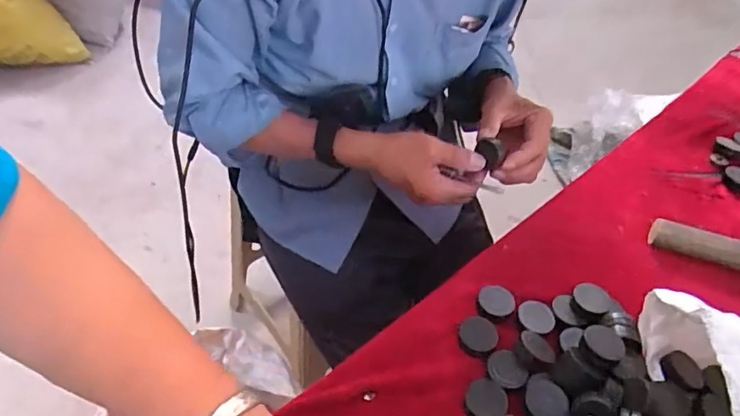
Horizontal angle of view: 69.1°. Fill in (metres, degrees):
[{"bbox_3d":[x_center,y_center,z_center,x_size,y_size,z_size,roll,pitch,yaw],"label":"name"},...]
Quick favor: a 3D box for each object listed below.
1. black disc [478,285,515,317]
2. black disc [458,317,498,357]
[{"bbox_3d":[0.114,0.083,0.485,0.032,0.007,0.035,3,45,-3],"label":"black disc"},{"bbox_3d":[0.092,0.109,0.459,0.036,0.006,0.032,-30,55,-30],"label":"black disc"}]

